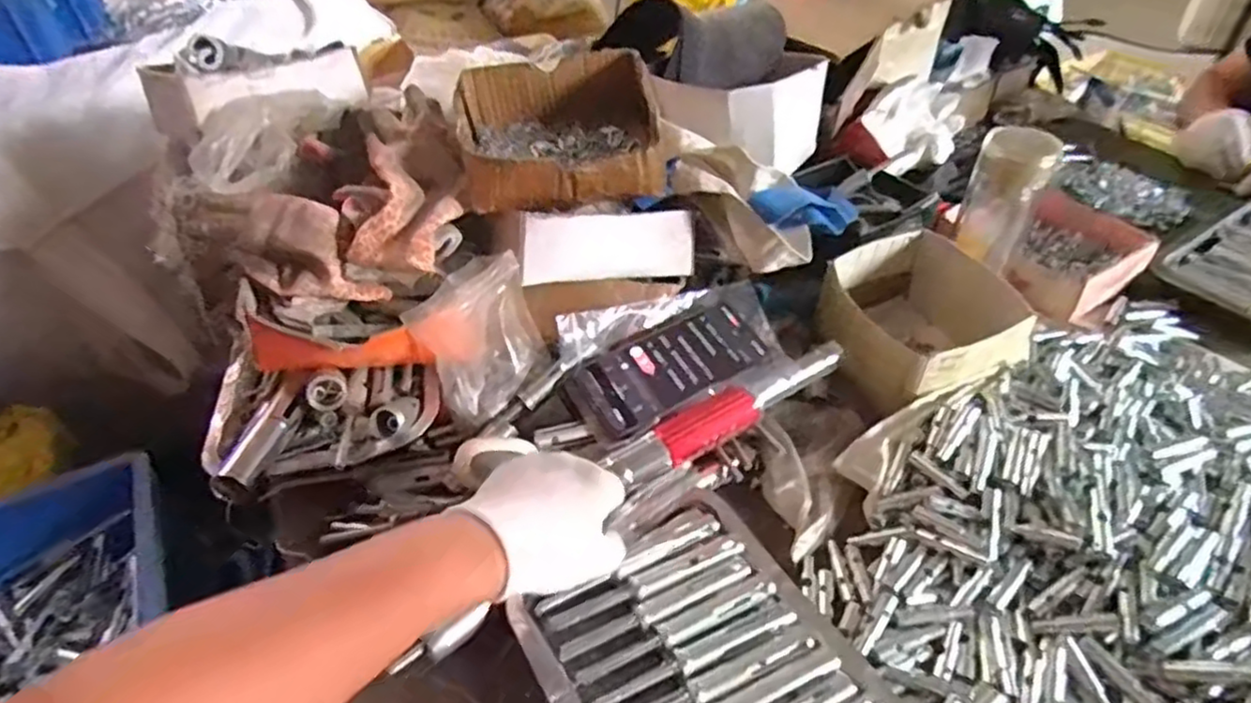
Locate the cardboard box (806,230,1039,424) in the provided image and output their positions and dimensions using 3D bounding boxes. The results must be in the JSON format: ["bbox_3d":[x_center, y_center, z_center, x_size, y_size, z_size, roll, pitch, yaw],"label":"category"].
[{"bbox_3d":[0.270,-0.029,0.647,0.148,0.081,0.167,-16,44,-15],"label":"cardboard box"}]

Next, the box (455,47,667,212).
[{"bbox_3d":[-0.060,-0.201,0.620,0.167,0.067,0.167,-8,43,-6],"label":"box"}]

